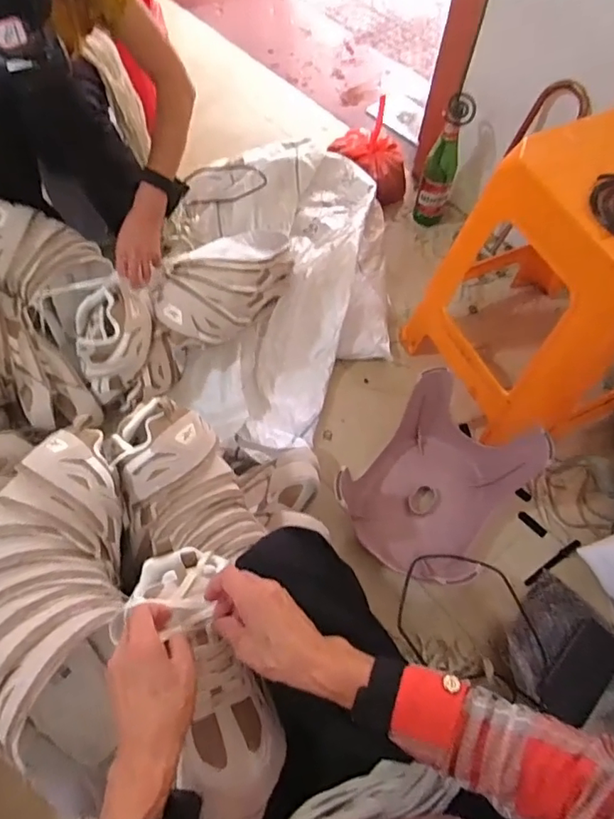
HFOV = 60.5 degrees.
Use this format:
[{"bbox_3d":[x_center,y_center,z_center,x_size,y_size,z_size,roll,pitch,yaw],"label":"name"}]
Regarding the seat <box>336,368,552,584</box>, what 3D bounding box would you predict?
[{"bbox_3d":[0.235,0.131,0.934,0.255,0.208,0.290,37,67,16],"label":"seat"}]

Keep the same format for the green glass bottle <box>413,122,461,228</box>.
[{"bbox_3d":[0.304,-0.537,1.224,0.070,0.262,0.074,16,63,6],"label":"green glass bottle"}]

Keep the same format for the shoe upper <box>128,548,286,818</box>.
[{"bbox_3d":[-0.095,0.245,0.495,0.093,0.059,0.264,-19,53,-11],"label":"shoe upper"}]

